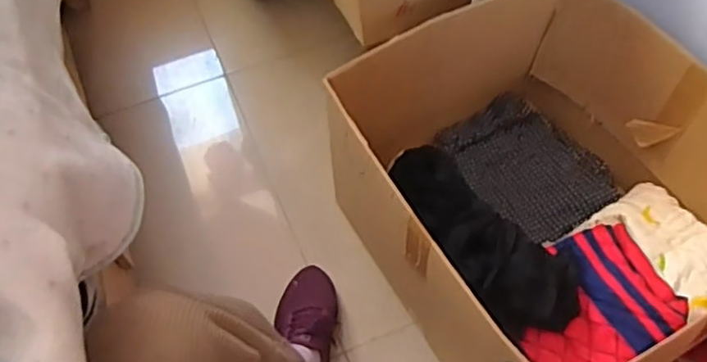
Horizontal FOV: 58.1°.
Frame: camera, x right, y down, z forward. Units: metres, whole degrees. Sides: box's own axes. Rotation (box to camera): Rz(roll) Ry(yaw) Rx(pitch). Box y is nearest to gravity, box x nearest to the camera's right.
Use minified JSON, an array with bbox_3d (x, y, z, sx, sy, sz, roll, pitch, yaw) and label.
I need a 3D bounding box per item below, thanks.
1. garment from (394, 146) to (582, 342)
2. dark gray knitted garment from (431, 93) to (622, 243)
[{"bbox_3d":[0.160,0.086,0.860,0.136,0.086,0.309,-40,65,-22],"label":"garment"},{"bbox_3d":[0.283,-0.026,1.045,0.180,0.039,0.262,-33,63,-19],"label":"dark gray knitted garment"}]

